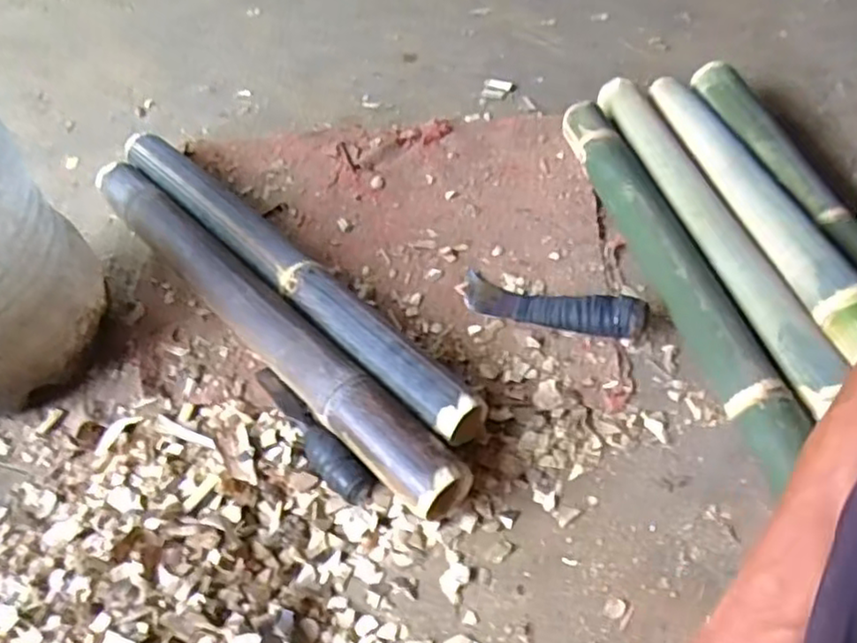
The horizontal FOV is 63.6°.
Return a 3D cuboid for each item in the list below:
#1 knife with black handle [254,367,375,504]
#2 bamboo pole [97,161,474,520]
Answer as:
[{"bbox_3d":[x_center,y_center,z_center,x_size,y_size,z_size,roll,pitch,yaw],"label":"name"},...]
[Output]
[{"bbox_3d":[-0.125,0.105,0.690,0.032,0.030,0.197,-35,56,-21],"label":"knife with black handle"},{"bbox_3d":[-0.201,-0.014,0.773,0.065,0.067,0.650,-38,58,-23],"label":"bamboo pole"}]

